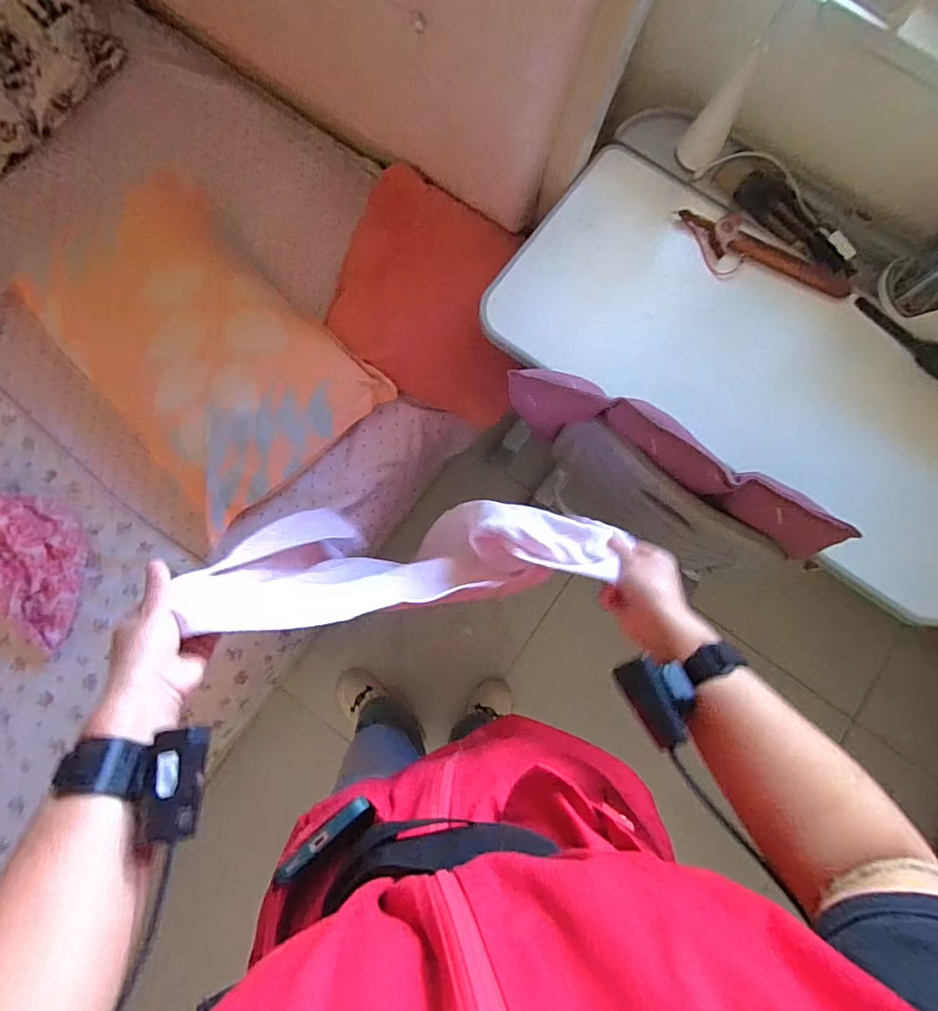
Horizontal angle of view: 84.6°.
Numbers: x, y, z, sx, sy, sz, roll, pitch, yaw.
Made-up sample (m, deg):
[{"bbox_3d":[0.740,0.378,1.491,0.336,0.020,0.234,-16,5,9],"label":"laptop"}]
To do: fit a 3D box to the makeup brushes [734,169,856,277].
[{"bbox_3d":[0.518,-0.444,0.802,0.220,0.036,0.067,39,79,7],"label":"makeup brushes"}]

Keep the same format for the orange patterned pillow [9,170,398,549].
[{"bbox_3d":[-0.484,-0.303,0.903,0.382,0.118,0.624,-42,82,-10],"label":"orange patterned pillow"}]

